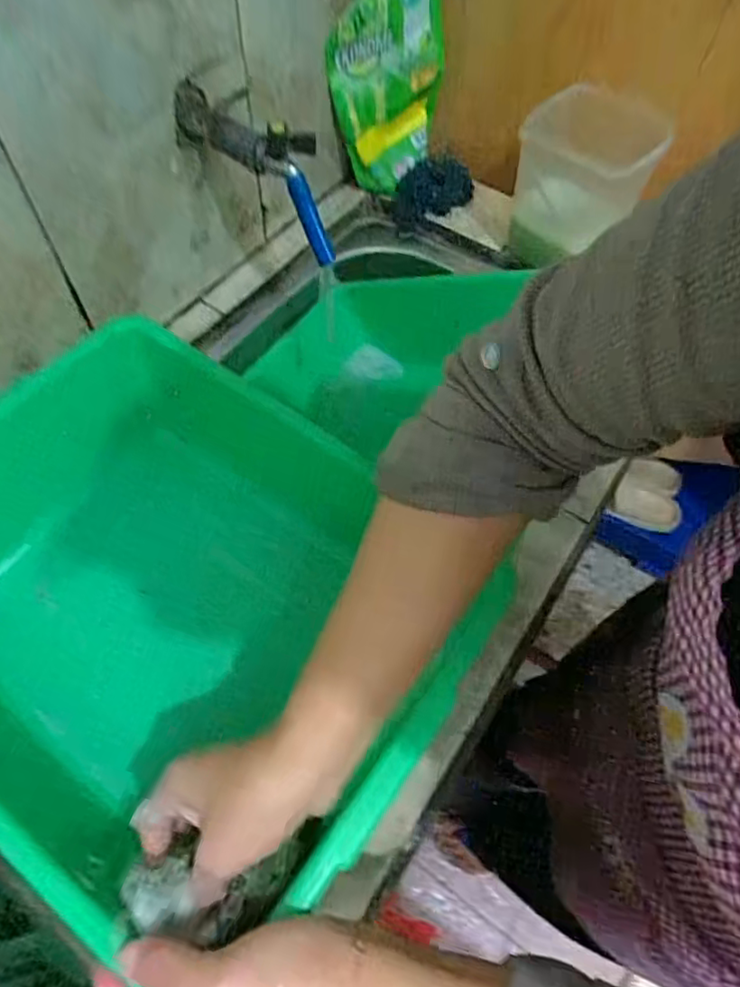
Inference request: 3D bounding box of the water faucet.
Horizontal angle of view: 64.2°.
[{"bbox_3d":[-0.102,-0.299,0.548,0.180,0.094,0.049,38,65,17],"label":"water faucet"}]

